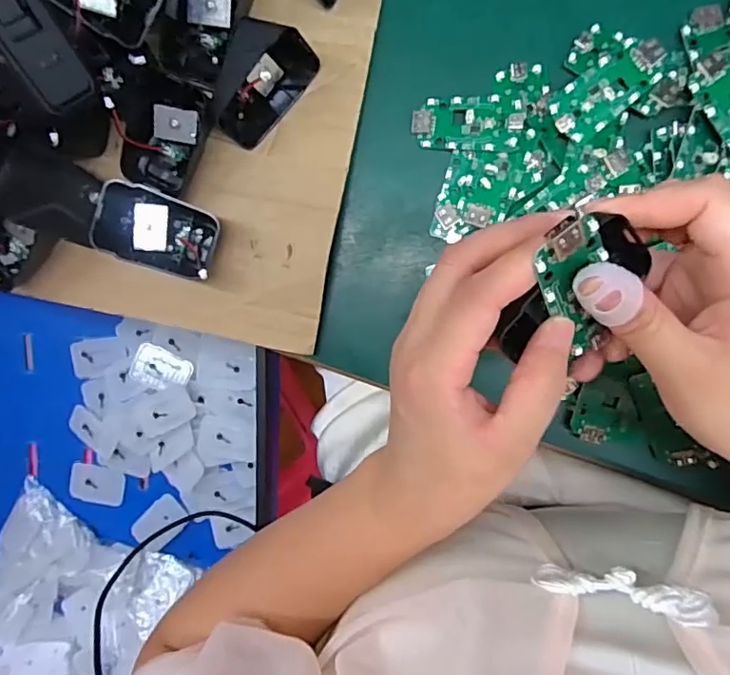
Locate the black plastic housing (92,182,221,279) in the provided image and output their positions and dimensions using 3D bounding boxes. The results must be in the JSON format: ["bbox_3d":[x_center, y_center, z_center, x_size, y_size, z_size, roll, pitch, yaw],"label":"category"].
[{"bbox_3d":[-0.128,-0.065,0.343,0.071,0.027,0.044,19,99,-20],"label":"black plastic housing"}]

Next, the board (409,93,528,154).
[{"bbox_3d":[0.061,-0.127,0.328,0.065,0.008,0.031,7,96,8],"label":"board"}]

